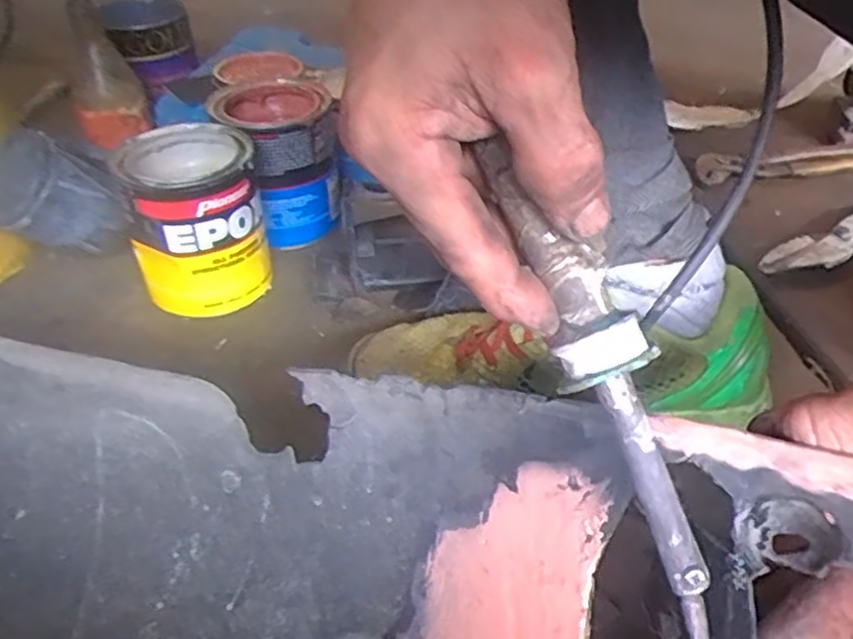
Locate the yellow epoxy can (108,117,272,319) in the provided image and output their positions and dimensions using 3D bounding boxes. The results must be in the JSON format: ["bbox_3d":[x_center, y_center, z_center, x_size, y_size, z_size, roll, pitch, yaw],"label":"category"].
[{"bbox_3d":[-0.184,-0.081,0.583,0.100,0.117,0.107,-14,43,-15],"label":"yellow epoxy can"}]

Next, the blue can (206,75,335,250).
[{"bbox_3d":[-0.128,-0.142,0.653,0.092,0.116,0.103,-20,45,-21],"label":"blue can"}]

